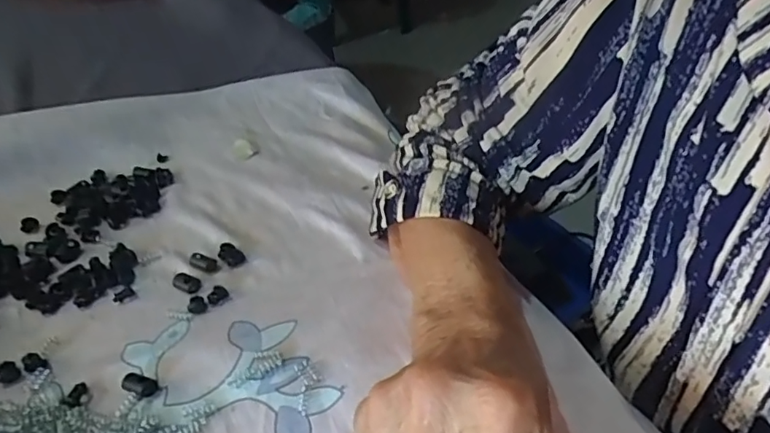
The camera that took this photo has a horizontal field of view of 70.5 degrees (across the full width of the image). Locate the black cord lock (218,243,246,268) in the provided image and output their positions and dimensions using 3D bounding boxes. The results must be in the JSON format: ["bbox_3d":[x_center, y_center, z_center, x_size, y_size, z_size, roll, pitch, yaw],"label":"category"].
[{"bbox_3d":[-0.098,0.023,0.344,0.021,0.005,0.012,32,46,31],"label":"black cord lock"}]

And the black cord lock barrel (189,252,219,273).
[{"bbox_3d":[-0.112,0.028,0.336,0.018,0.006,0.011,22,42,22],"label":"black cord lock barrel"}]

